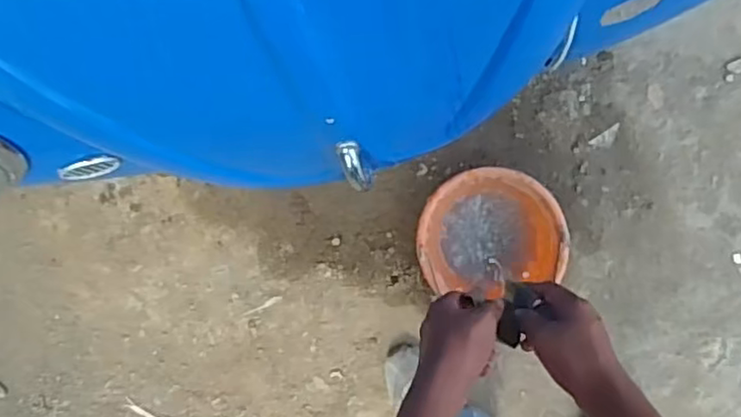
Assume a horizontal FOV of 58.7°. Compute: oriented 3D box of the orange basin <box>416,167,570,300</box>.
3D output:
[{"bbox_3d":[0.202,0.044,1.109,0.230,0.112,0.208,2,93,7],"label":"orange basin"}]

